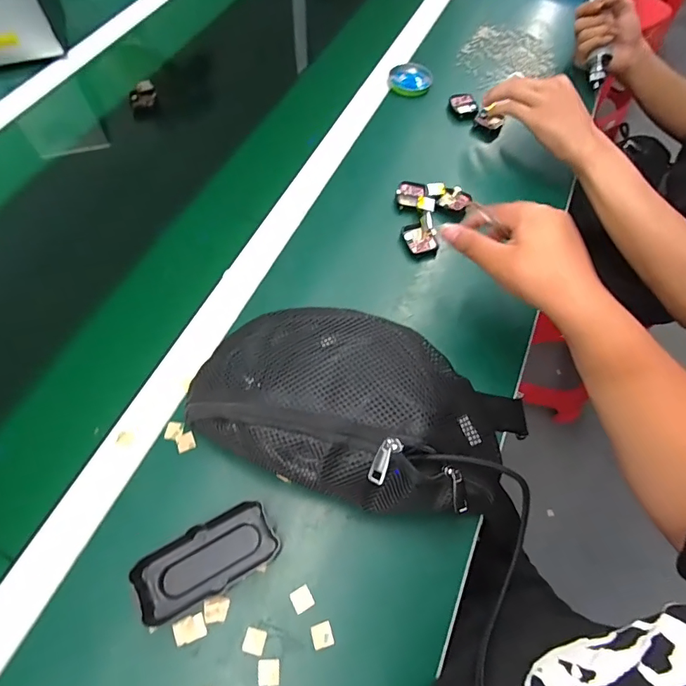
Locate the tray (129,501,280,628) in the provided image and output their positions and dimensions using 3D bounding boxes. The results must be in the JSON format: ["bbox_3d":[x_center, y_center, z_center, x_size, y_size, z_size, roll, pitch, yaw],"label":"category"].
[{"bbox_3d":[-0.109,0.175,0.347,0.106,0.026,0.051,-26,66,-15],"label":"tray"}]

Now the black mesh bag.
[{"bbox_3d":[0.010,0.062,0.369,0.276,0.096,0.137,18,63,7],"label":"black mesh bag"}]

